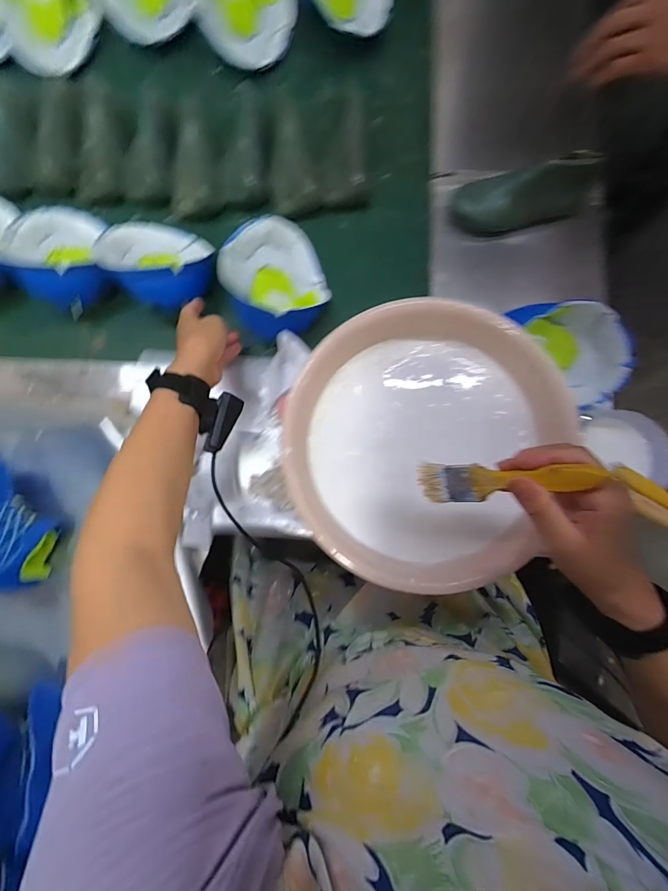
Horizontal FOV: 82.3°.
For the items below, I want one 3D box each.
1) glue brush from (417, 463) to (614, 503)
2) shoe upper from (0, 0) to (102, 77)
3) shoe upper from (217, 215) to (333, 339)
[{"bbox_3d":[0.138,0.031,0.319,0.016,0.152,0.034,5,82,-40],"label":"glue brush"},{"bbox_3d":[-0.483,-0.723,0.640,0.169,0.071,0.193,-35,84,-2],"label":"shoe upper"},{"bbox_3d":[-0.085,-0.244,0.541,0.136,0.074,0.183,-19,84,0],"label":"shoe upper"}]

